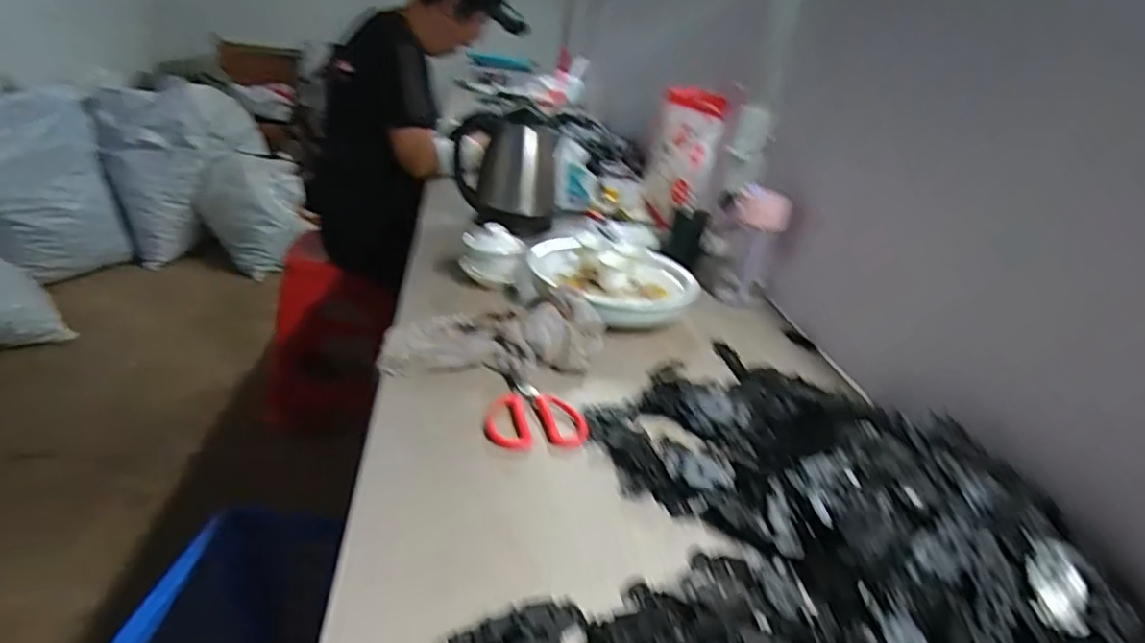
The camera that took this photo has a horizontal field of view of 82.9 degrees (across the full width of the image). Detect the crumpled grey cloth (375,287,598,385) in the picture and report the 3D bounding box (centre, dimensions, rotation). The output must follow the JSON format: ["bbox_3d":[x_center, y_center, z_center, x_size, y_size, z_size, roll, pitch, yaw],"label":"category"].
[{"bbox_3d":[-0.091,0.017,0.784,0.268,0.058,0.096,-1,27,-13],"label":"crumpled grey cloth"}]

